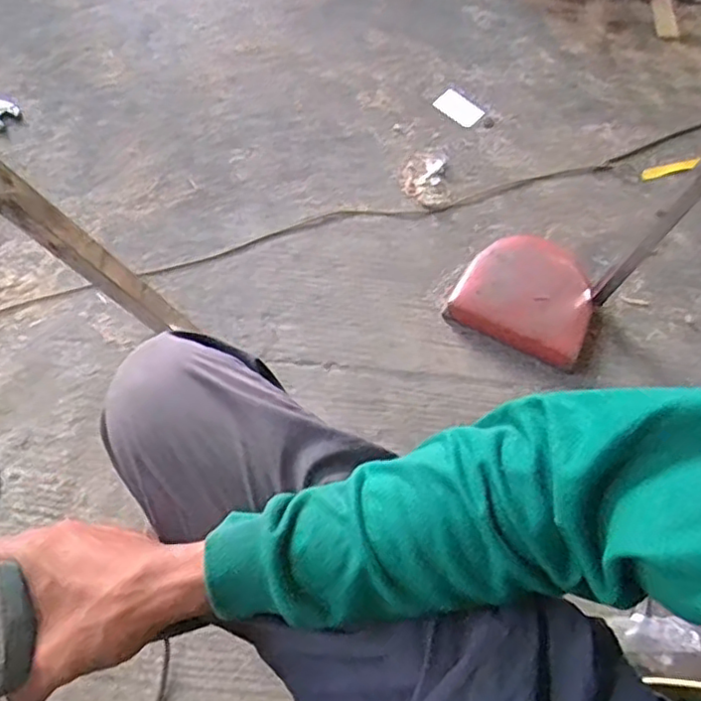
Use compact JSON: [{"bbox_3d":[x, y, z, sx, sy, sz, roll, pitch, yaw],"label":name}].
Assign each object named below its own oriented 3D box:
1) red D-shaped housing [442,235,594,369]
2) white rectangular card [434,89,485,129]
[{"bbox_3d":[0.315,-0.108,1.171,0.240,0.064,0.219,20,63,7],"label":"red D-shaped housing"},{"bbox_3d":[0.237,-0.525,1.417,0.077,0.005,0.104,-39,71,-21],"label":"white rectangular card"}]

